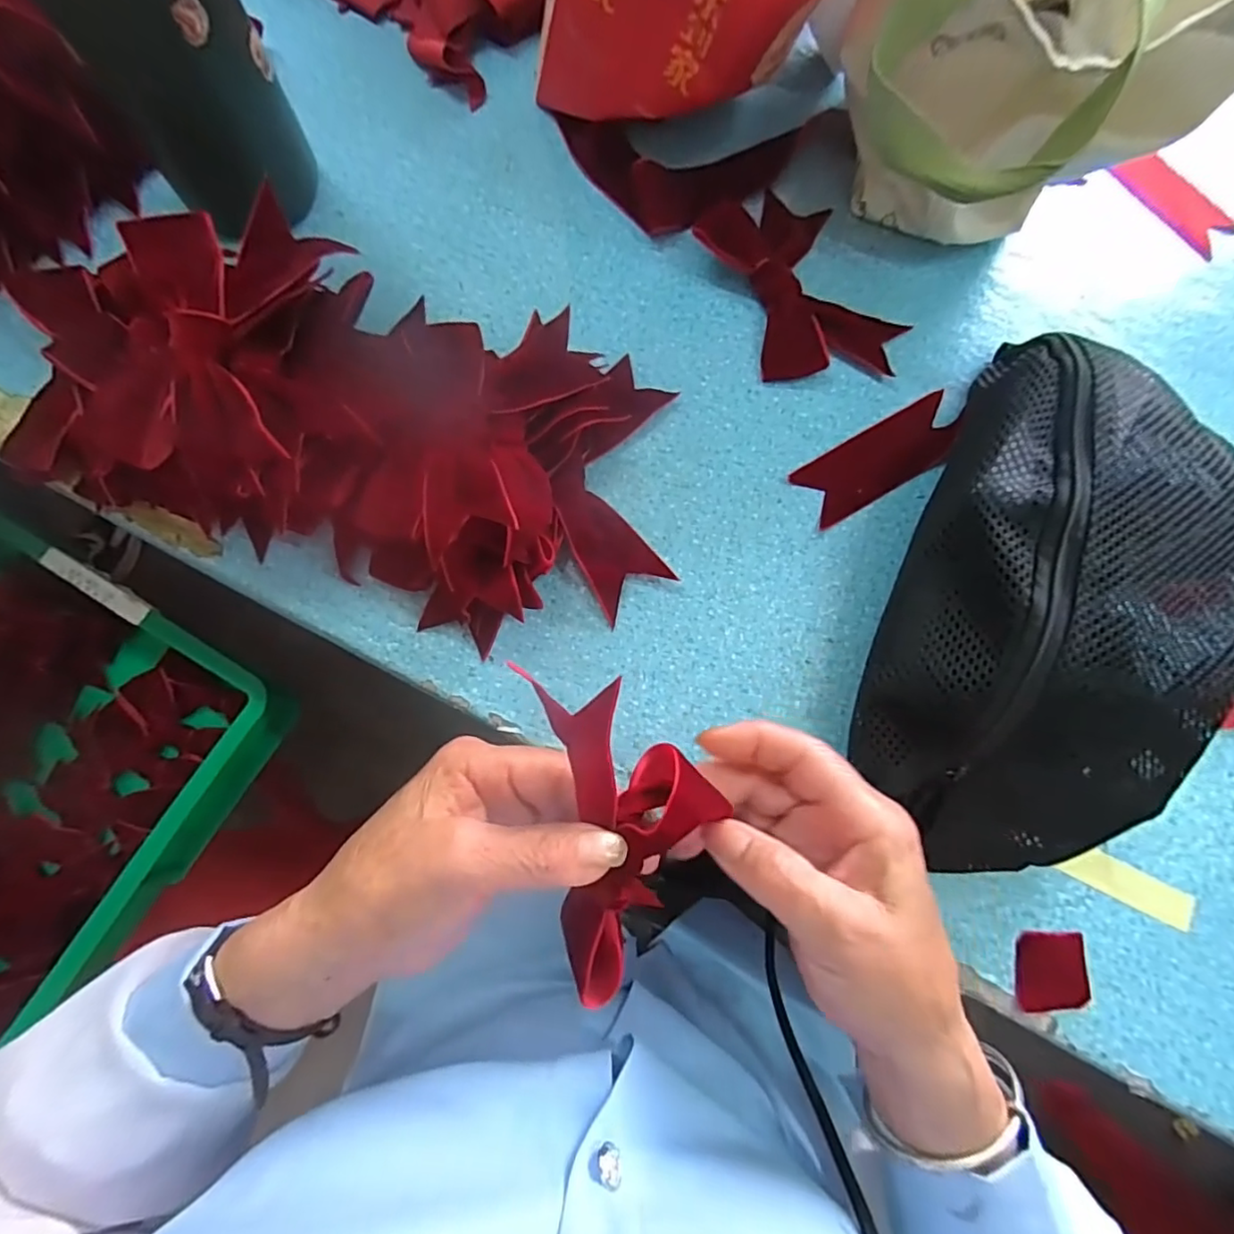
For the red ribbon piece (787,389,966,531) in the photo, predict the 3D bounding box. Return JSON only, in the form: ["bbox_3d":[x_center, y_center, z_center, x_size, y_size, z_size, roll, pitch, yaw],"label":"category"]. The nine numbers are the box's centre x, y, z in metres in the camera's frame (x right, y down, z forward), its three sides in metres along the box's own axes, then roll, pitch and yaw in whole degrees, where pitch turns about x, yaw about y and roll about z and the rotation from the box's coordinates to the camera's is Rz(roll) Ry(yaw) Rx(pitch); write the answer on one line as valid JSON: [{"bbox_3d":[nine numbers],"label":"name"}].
[{"bbox_3d":[0.153,-0.092,0.340,0.103,0.006,0.038,-29,79,-8],"label":"red ribbon piece"}]

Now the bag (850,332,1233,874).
[{"bbox_3d":[0.205,-0.002,0.277,0.159,0.091,0.259,21,77,3],"label":"bag"}]

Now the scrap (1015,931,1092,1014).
[{"bbox_3d":[0.207,0.168,0.281,0.035,0.006,0.034,0,77,-2],"label":"scrap"}]

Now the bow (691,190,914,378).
[{"bbox_3d":[0.110,-0.204,0.356,0.092,0.024,0.135,-26,79,-7],"label":"bow"}]

